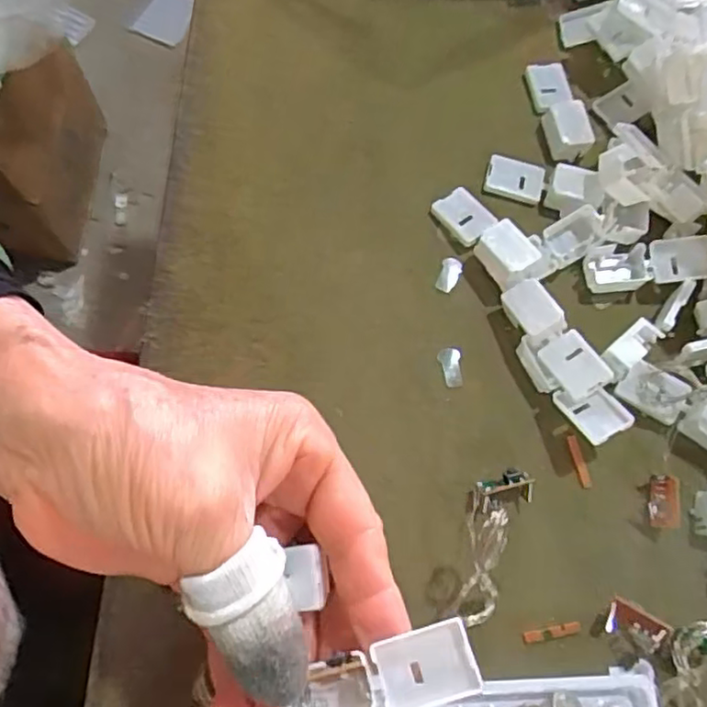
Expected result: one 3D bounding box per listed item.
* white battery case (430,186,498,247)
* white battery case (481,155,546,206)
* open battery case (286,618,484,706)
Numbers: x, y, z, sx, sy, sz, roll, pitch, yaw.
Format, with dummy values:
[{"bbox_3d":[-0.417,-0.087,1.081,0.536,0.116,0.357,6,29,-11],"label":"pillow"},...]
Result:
[{"bbox_3d":[0.052,-0.064,0.301,0.021,0.004,0.026,-39,78,-14],"label":"white battery case"},{"bbox_3d":[0.077,-0.084,0.310,0.027,0.005,0.018,18,72,2],"label":"white battery case"},{"bbox_3d":[0.008,0.093,0.181,0.055,0.012,0.019,-26,68,12],"label":"open battery case"}]

